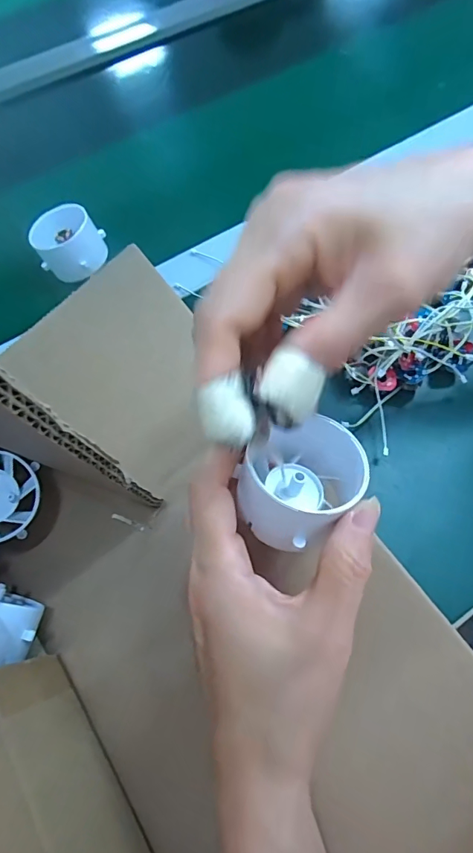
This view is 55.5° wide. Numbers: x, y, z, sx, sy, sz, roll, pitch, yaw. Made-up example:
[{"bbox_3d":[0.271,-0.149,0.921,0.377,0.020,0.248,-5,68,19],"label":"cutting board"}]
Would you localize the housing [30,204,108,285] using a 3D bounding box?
[{"bbox_3d":[-0.133,-0.146,0.360,0.052,0.031,0.053,-25,69,-8],"label":"housing"}]

